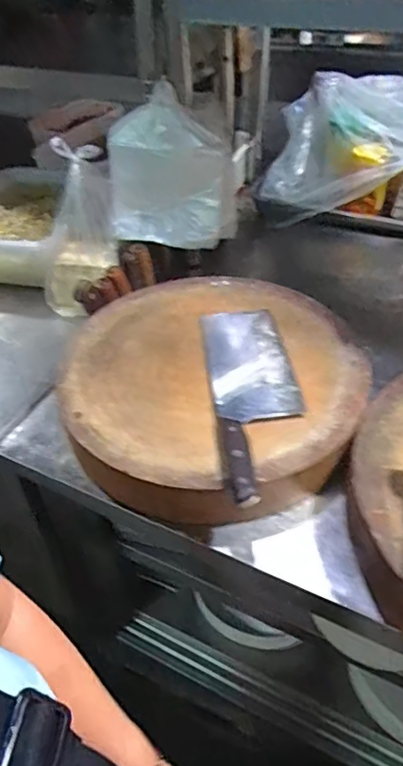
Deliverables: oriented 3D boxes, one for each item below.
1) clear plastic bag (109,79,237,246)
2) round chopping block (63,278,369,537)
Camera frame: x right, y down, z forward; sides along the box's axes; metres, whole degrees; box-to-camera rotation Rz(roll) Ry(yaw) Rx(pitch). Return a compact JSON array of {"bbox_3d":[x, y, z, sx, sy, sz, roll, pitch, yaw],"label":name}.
[{"bbox_3d":[-0.063,-0.357,0.936,0.223,0.253,0.080,25,43,27],"label":"clear plastic bag"},{"bbox_3d":[0.022,-0.013,0.788,0.395,0.076,0.431,-3,44,3],"label":"round chopping block"}]

